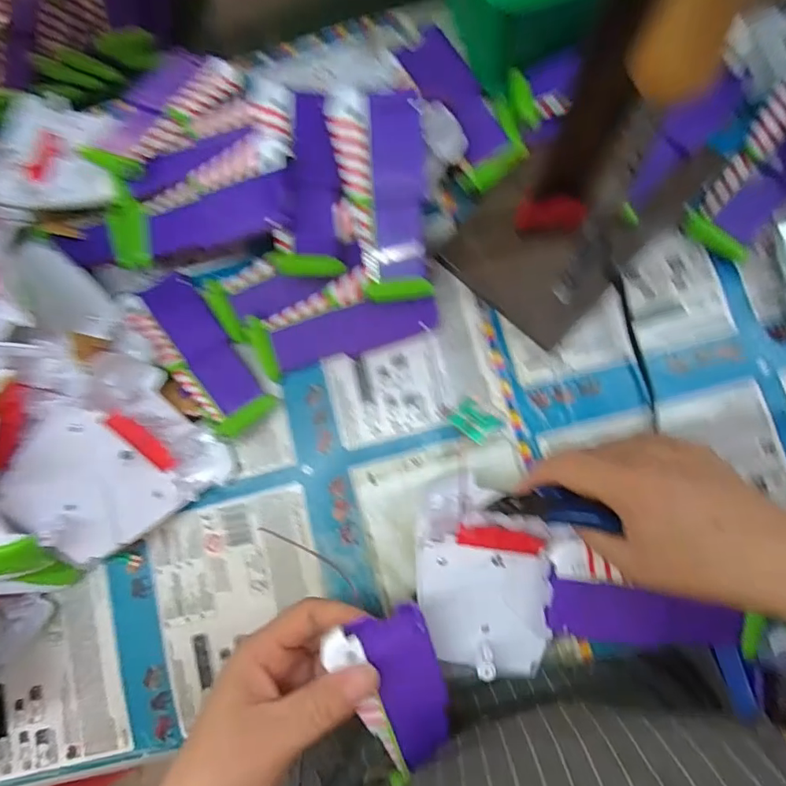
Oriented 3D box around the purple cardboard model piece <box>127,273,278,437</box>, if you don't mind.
[{"bbox_3d":[-0.127,-0.026,0.324,0.045,0.015,0.114,-34,82,-25],"label":"purple cardboard model piece"}]

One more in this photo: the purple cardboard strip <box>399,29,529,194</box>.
[{"bbox_3d":[0.046,-0.189,0.326,0.038,0.015,0.116,-30,76,17],"label":"purple cardboard strip"}]

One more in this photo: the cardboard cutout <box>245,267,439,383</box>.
[{"bbox_3d":[-0.033,-0.047,0.321,0.116,0.012,0.050,-21,116,3],"label":"cardboard cutout"}]

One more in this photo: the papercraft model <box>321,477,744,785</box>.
[{"bbox_3d":[0.063,0.111,0.267,0.194,0.058,0.133,-27,81,2],"label":"papercraft model"}]

